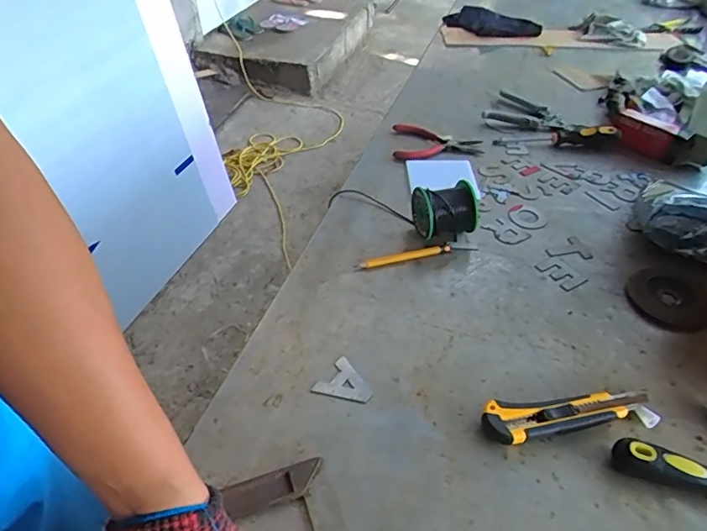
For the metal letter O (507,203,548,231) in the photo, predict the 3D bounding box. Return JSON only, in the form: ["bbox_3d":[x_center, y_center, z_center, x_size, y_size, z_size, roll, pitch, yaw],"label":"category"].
[{"bbox_3d":[0.249,-0.070,0.771,0.056,0.004,0.056,1,42,-1],"label":"metal letter O"}]

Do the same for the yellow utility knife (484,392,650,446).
[{"bbox_3d":[0.207,0.145,0.518,0.166,0.021,0.039,-5,43,-8],"label":"yellow utility knife"}]

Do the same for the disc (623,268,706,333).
[{"bbox_3d":[0.384,0.038,0.655,0.096,0.006,0.096,1,42,-1],"label":"disc"}]

